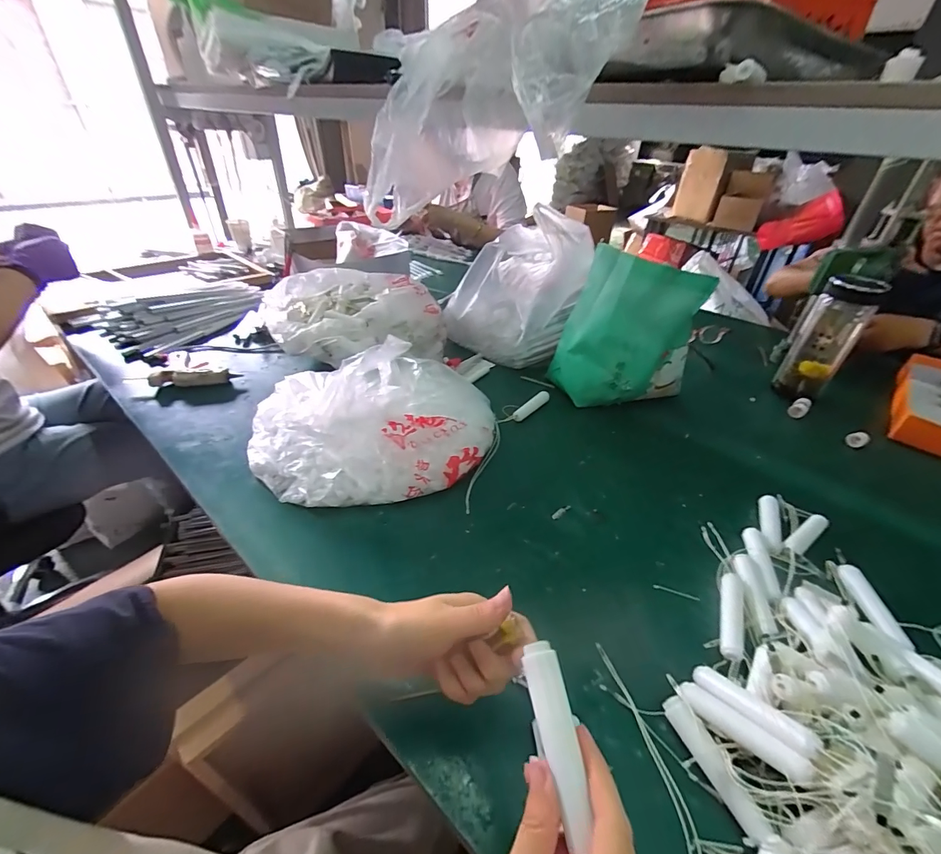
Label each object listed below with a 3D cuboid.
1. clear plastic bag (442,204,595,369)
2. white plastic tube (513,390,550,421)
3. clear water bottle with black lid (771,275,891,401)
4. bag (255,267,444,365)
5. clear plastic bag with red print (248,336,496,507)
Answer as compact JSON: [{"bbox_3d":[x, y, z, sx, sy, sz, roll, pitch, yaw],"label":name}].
[{"bbox_3d":[0.091,-0.272,0.828,0.250,0.261,0.179,24,41,28],"label":"clear plastic bag"},{"bbox_3d":[0.105,-0.037,0.698,0.018,0.013,0.101,32,46,32],"label":"white plastic tube"},{"bbox_3d":[0.604,-0.144,0.703,0.081,0.210,0.075,29,44,34],"label":"clear water bottle with black lid"},{"bbox_3d":[-0.224,-0.202,0.761,0.340,0.122,0.163,3,37,0],"label":"bag"},{"bbox_3d":[-0.134,-0.016,0.573,0.339,0.130,0.236,-5,36,-10],"label":"clear plastic bag with red print"}]

